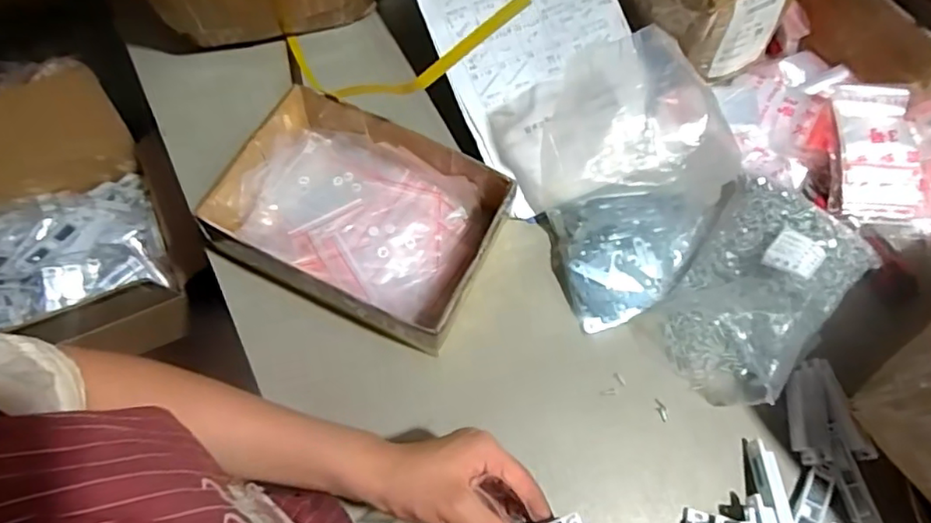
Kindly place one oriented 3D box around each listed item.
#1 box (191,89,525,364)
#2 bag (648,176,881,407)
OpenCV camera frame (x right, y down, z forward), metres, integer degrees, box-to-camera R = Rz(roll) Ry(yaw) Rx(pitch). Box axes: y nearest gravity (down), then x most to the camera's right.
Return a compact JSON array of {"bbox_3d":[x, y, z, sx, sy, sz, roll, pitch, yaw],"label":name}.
[{"bbox_3d":[-0.101,-0.043,0.589,0.249,0.072,0.182,25,67,8],"label":"box"},{"bbox_3d":[0.292,0.026,0.575,0.145,0.086,0.217,35,69,12],"label":"bag"}]

